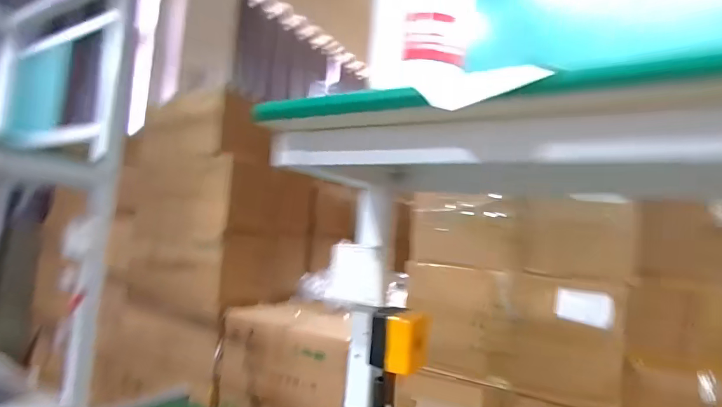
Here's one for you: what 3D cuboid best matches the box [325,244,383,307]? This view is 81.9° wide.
[{"bbox_3d":[-0.006,0.106,0.623,0.080,0.083,0.047,7,0,-7],"label":"box"}]

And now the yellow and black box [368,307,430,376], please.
[{"bbox_3d":[0.059,0.201,0.613,0.069,0.081,0.065,7,-1,-42],"label":"yellow and black box"}]

